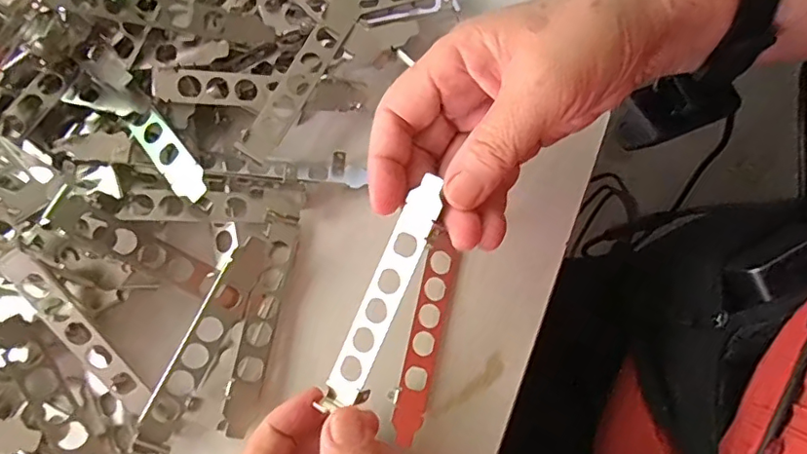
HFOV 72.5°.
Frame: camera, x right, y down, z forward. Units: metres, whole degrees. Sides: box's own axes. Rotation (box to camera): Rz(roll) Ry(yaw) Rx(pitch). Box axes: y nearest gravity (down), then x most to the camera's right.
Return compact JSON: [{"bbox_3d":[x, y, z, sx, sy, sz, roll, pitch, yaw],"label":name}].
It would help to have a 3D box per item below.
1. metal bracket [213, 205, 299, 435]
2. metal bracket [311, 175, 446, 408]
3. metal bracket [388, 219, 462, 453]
[{"bbox_3d":[-0.079,0.051,0.305,0.017,0.013,0.122,9,77,1],"label":"metal bracket"},{"bbox_3d":[-0.008,0.033,0.265,0.020,0.008,0.121,24,96,4],"label":"metal bracket"},{"bbox_3d":[0.012,0.058,0.306,0.020,0.004,0.118,17,75,-16],"label":"metal bracket"}]

